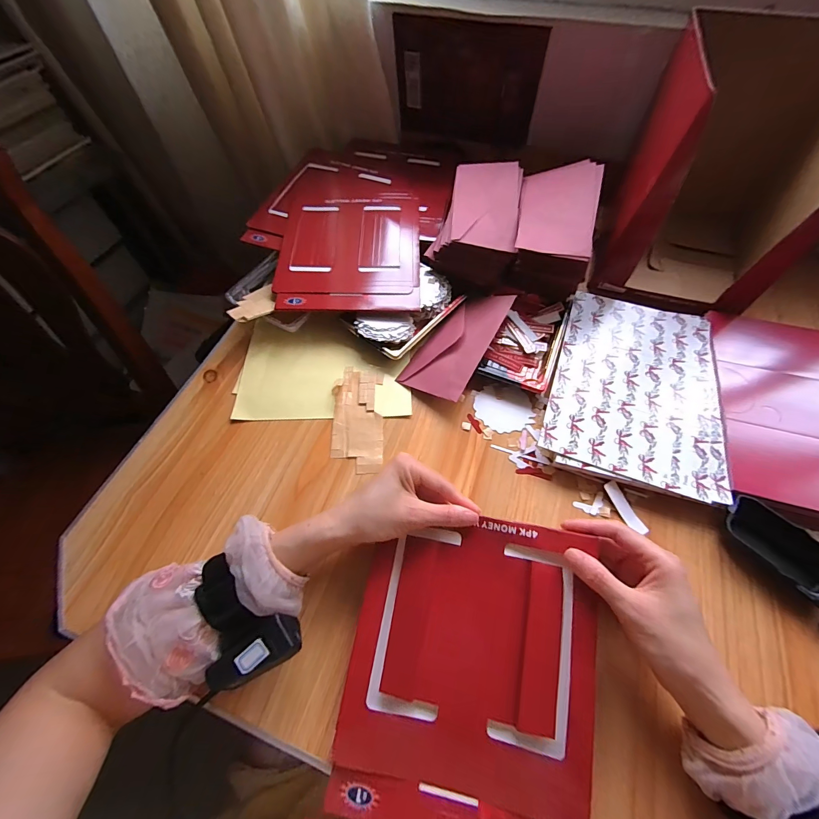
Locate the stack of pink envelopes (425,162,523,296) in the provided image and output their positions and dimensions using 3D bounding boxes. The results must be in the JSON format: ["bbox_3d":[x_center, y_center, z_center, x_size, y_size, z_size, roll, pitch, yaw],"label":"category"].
[{"bbox_3d":[0.100,-0.281,0.556,0.118,0.073,0.207,9,64,4],"label":"stack of pink envelopes"}]

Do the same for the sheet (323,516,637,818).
[{"bbox_3d":[0.051,0.211,0.301,0.193,0.014,0.231,8,71,9],"label":"sheet"}]

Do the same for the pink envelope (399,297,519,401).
[{"bbox_3d":[0.066,-0.092,0.483,0.088,0.008,0.176,21,67,32],"label":"pink envelope"}]

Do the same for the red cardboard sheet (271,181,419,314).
[{"bbox_3d":[-0.087,-0.254,0.551,0.200,0.008,0.254,0,64,-1],"label":"red cardboard sheet"}]

